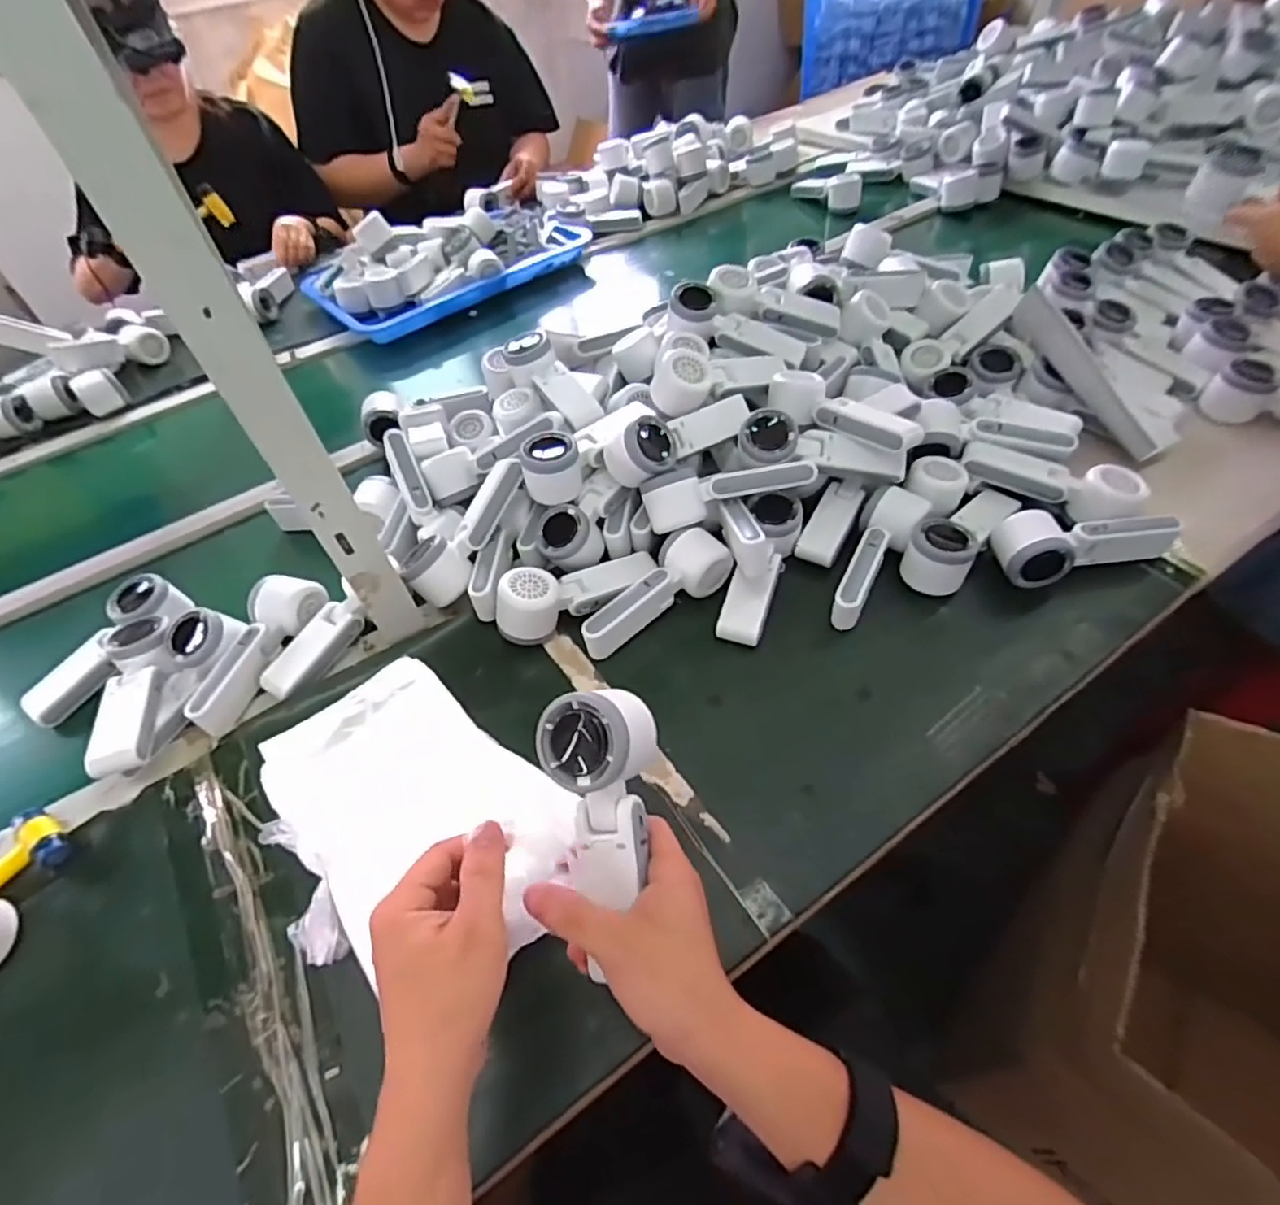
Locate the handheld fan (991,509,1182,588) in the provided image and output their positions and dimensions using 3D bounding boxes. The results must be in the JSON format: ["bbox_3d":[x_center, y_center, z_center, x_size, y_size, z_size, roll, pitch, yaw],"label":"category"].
[{"bbox_3d":[0.421,-0.052,0.614,0.152,0.065,0.058,-6,51,1],"label":"handheld fan"}]

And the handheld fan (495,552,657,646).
[{"bbox_3d":[-0.061,-0.010,0.642,0.167,0.061,0.055,-20,51,-28],"label":"handheld fan"}]

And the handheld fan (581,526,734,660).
[{"bbox_3d":[0.012,-0.014,0.624,0.168,0.043,0.065,-27,54,-15],"label":"handheld fan"}]

